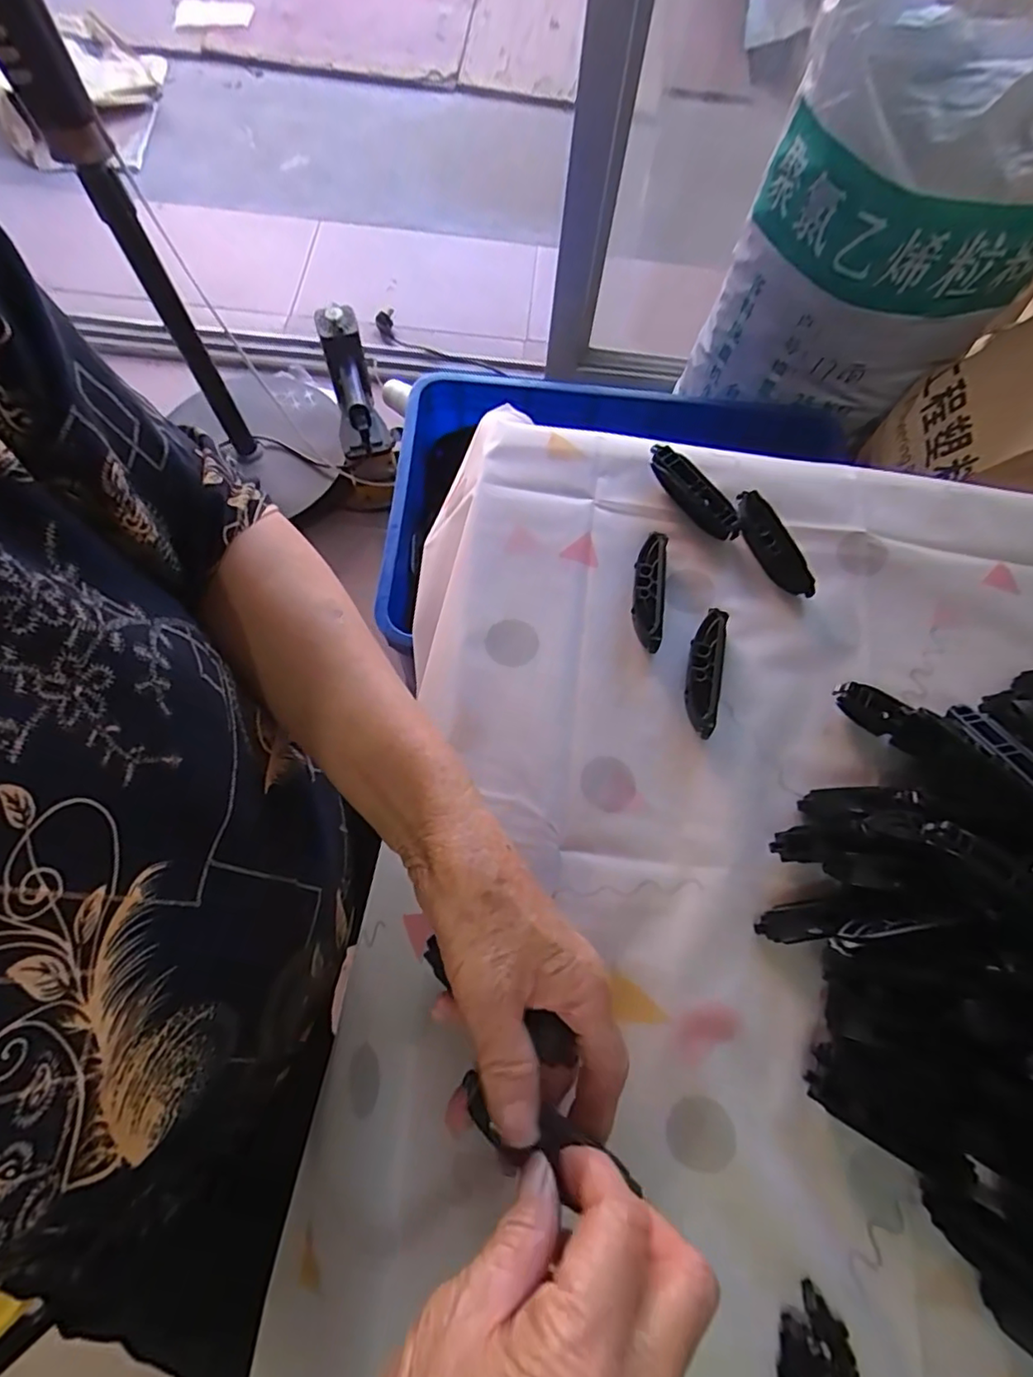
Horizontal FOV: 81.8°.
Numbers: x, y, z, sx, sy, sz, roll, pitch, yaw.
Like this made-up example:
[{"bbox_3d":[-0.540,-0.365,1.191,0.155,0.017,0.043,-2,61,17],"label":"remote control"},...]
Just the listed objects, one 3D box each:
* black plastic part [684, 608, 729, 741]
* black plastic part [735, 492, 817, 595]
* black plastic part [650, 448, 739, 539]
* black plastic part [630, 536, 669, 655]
[{"bbox_3d":[0.114,-0.011,0.359,0.021,0.016,0.077,16,70,5],"label":"black plastic part"},{"bbox_3d":[0.168,-0.095,0.395,0.018,0.020,0.081,-25,72,-10],"label":"black plastic part"},{"bbox_3d":[0.120,-0.133,0.404,0.018,0.021,0.081,-35,74,-13],"label":"black plastic part"},{"bbox_3d":[0.083,-0.062,0.375,0.018,0.015,0.077,8,69,2],"label":"black plastic part"}]

